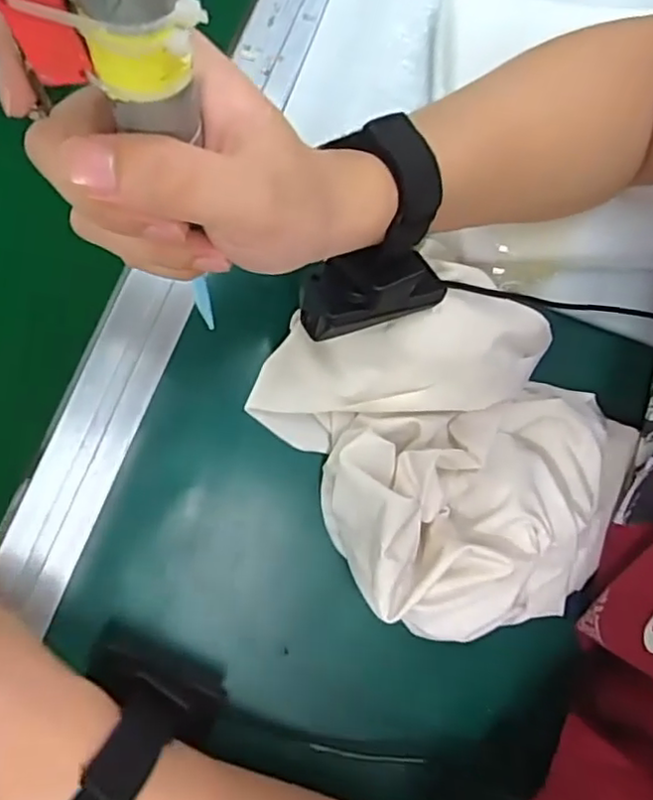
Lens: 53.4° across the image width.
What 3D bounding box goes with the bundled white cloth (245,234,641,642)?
[{"bbox_3d":[0.079,0.025,0.351,0.175,0.066,0.202,-32,81,-13],"label":"bundled white cloth"}]

